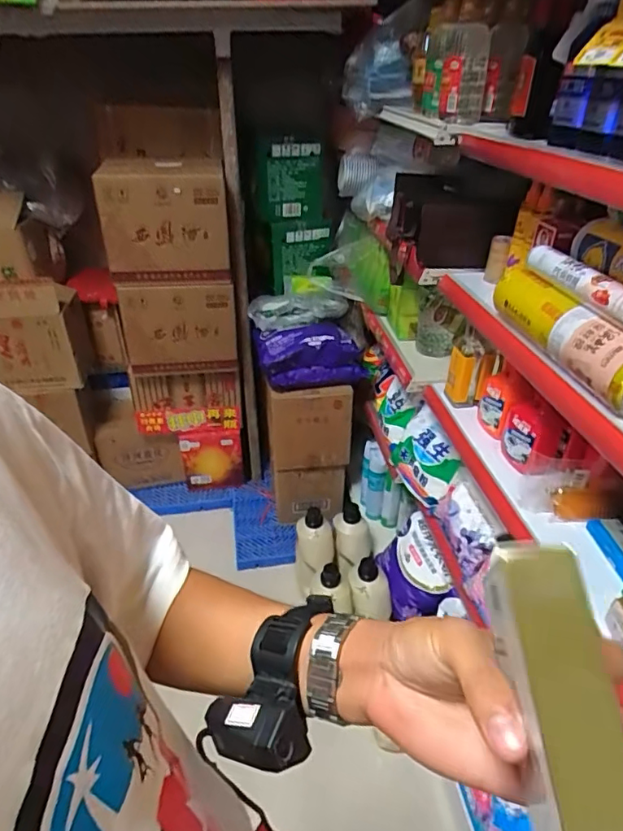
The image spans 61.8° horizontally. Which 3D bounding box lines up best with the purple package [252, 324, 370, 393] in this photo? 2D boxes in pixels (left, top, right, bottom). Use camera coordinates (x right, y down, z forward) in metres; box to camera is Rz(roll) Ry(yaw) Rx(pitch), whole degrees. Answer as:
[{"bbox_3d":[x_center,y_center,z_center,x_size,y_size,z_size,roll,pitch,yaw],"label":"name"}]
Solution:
[{"bbox_3d":[-0.006,-0.197,1.746,0.374,0.195,0.146,-1,34,-2],"label":"purple package"}]

